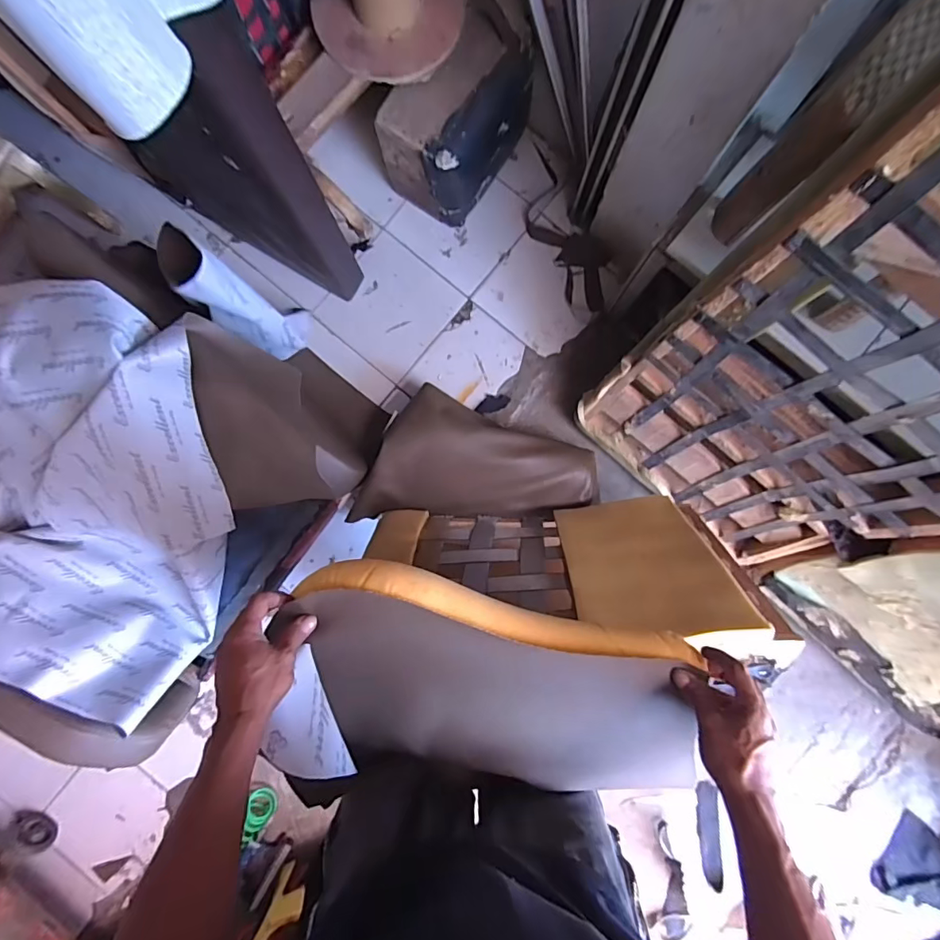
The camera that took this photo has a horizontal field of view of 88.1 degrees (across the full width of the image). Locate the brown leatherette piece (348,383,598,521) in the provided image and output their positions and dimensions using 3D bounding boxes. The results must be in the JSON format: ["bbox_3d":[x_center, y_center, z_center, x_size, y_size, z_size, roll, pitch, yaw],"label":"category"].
[{"bbox_3d":[0.016,-0.037,1.167,0.576,0.065,0.308,1,88,1],"label":"brown leatherette piece"}]

